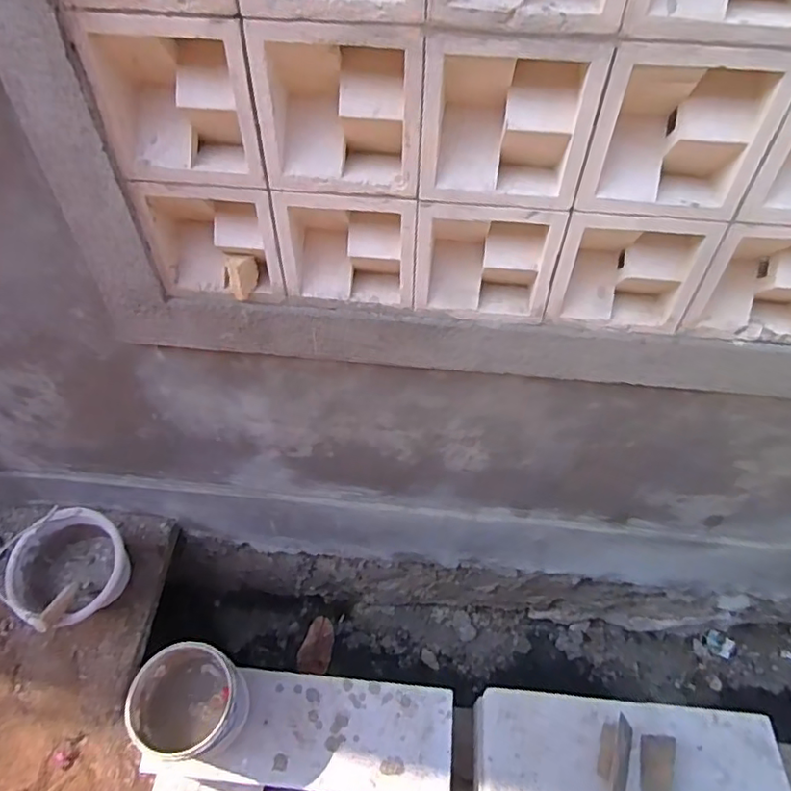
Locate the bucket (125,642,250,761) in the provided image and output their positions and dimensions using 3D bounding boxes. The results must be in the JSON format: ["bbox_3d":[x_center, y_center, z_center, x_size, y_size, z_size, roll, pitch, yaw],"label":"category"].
[{"bbox_3d":[-0.379,0.568,1.072,0.175,0.171,0.174,0,49,0],"label":"bucket"}]

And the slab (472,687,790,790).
[{"bbox_3d":[0.462,0.738,1.182,0.600,0.190,0.228,2,49,2],"label":"slab"}]

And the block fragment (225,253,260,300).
[{"bbox_3d":[-0.240,-0.184,0.913,0.045,0.057,0.041,6,49,6],"label":"block fragment"}]

